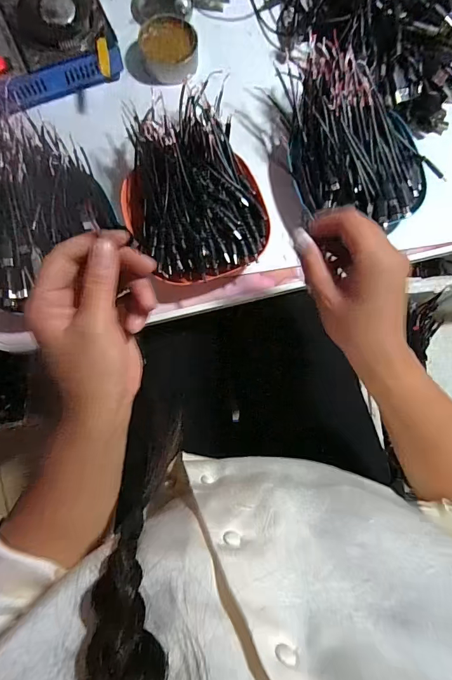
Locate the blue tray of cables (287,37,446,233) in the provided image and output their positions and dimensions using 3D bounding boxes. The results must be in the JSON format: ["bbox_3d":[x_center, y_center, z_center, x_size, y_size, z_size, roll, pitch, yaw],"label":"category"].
[{"bbox_3d":[0.139,-0.207,0.420,0.141,0.062,0.181,-3,82,-4],"label":"blue tray of cables"}]

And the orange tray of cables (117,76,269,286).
[{"bbox_3d":[-0.035,-0.150,0.396,0.135,0.066,0.181,-22,84,-6],"label":"orange tray of cables"}]

